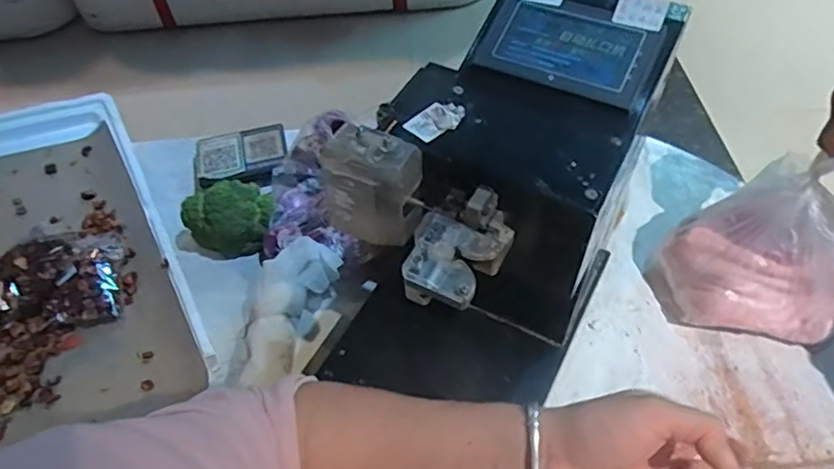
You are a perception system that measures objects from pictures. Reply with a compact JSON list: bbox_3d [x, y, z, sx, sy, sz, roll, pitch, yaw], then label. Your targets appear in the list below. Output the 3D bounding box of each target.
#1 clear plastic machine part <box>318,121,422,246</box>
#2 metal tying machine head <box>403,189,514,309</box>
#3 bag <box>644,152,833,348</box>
[{"bbox_3d":[-0.034,-0.038,0.488,0.074,0.088,0.044,18,55,16],"label":"clear plastic machine part"},{"bbox_3d":[0.031,0.011,0.456,0.067,0.048,0.089,21,56,17],"label":"metal tying machine head"},{"bbox_3d":[0.442,0.025,0.743,0.226,0.189,0.181,-8,53,-4],"label":"bag"}]

